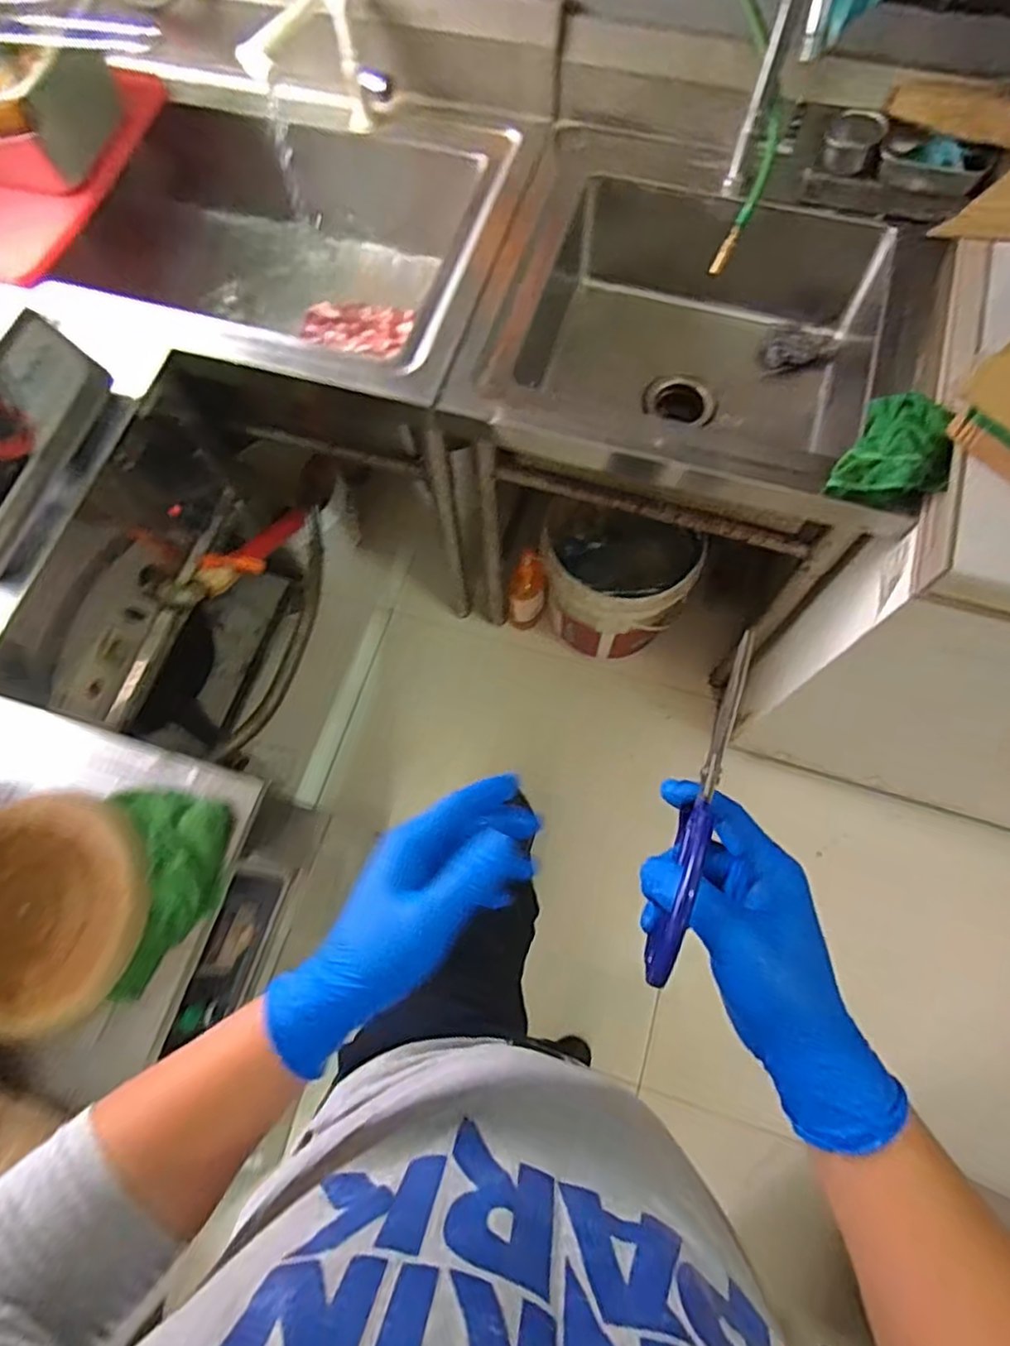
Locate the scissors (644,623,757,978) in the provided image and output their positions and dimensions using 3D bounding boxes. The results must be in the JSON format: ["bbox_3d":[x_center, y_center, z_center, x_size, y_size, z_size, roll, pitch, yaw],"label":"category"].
[{"bbox_3d":[0.112,0.070,0.367,0.013,0.045,0.200,18,72,9],"label":"scissors"}]

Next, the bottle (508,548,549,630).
[{"bbox_3d":[0.053,-0.193,1.519,0.087,0.250,0.076,7,69,4],"label":"bottle"}]

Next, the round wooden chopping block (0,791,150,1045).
[{"bbox_3d":[-0.458,0.227,0.635,0.216,0.029,0.213,-1,69,1],"label":"round wooden chopping block"}]

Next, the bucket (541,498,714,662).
[{"bbox_3d":[0.237,-0.216,1.440,0.313,0.344,0.288,-1,69,1],"label":"bucket"}]

